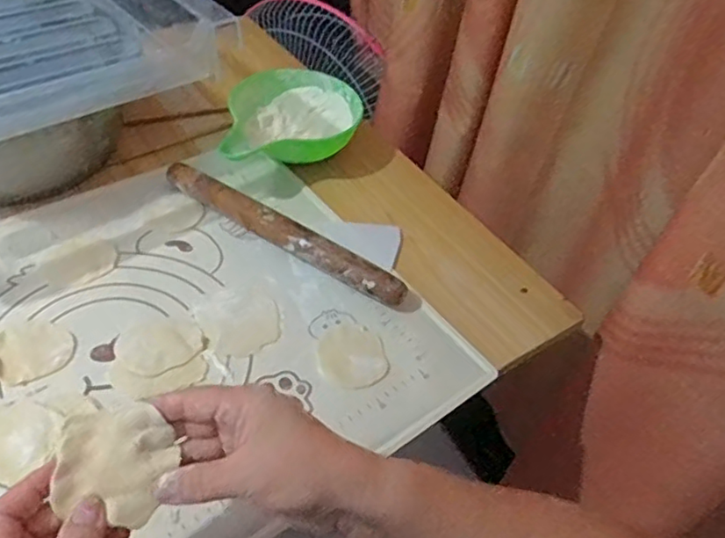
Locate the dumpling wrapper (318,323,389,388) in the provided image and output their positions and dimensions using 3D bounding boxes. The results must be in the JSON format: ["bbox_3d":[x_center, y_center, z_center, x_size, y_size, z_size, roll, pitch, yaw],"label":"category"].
[{"bbox_3d":[-0.009,0.072,0.522,0.057,0.005,0.064,-4,48,-15],"label":"dumpling wrapper"}]

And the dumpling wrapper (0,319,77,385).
[{"bbox_3d":[-0.266,0.062,0.489,0.062,0.009,0.058,36,51,22],"label":"dumpling wrapper"}]

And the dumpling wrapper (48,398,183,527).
[{"bbox_3d":[-0.134,0.104,0.333,0.060,0.011,0.059,22,61,-18],"label":"dumpling wrapper"}]

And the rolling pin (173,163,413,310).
[{"bbox_3d":[-0.081,-0.036,0.597,0.278,0.032,0.025,29,48,16],"label":"rolling pin"}]

